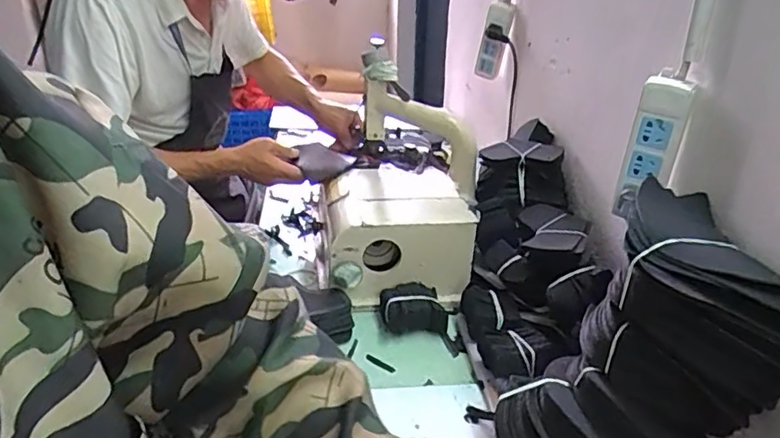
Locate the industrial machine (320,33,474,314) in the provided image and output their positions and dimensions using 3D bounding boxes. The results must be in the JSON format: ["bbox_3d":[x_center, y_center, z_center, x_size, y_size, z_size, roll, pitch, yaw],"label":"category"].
[{"bbox_3d":[0.012,-0.067,0.965,0.264,0.303,0.315,6,26,4],"label":"industrial machine"}]

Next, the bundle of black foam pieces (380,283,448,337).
[{"bbox_3d":[0.036,0.136,0.872,0.102,0.041,0.077,5,26,2],"label":"bundle of black foam pieces"}]

